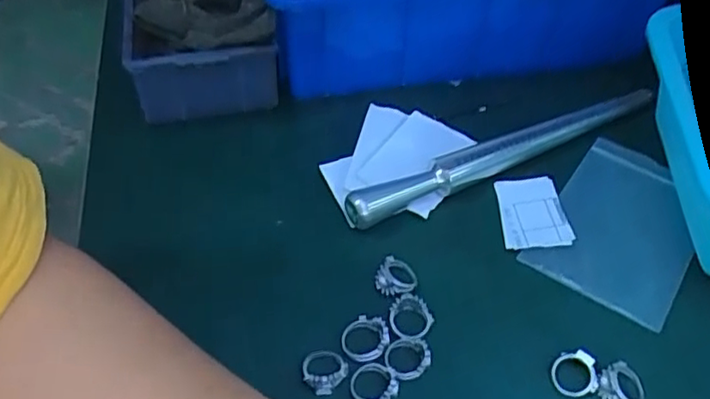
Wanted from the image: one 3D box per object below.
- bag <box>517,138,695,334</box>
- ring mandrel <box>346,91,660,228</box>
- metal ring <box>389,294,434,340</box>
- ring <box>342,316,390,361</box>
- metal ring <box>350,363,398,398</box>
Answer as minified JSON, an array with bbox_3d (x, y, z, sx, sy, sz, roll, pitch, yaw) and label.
[{"bbox_3d":[0.158,0.014,0.370,0.078,0.006,0.122,28,53,23],"label":"bag"},{"bbox_3d":[0.099,-0.031,0.395,0.226,0.023,0.016,-21,51,-18],"label":"ring mandrel"},{"bbox_3d":[0.028,0.059,0.323,0.022,0.008,0.026,-12,49,-11],"label":"metal ring"},{"bbox_3d":[0.005,0.070,0.315,0.024,0.005,0.023,-13,54,19],"label":"ring"},{"bbox_3d":[0.009,0.087,0.299,0.020,0.009,0.021,0,48,0],"label":"metal ring"}]

